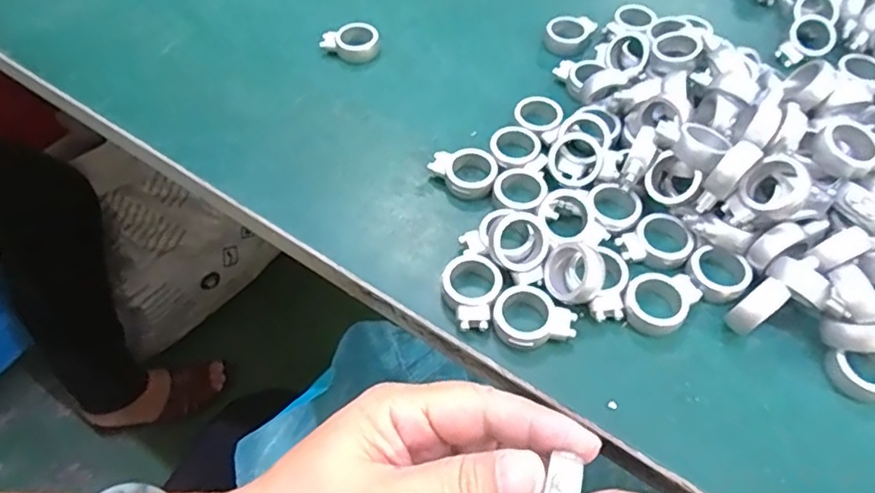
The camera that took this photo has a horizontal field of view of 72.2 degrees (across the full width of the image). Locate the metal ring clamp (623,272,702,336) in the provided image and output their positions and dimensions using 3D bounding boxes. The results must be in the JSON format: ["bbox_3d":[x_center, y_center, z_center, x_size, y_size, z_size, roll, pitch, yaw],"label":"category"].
[{"bbox_3d":[0.095,0.022,0.253,0.034,0.010,0.026,-27,64,-10],"label":"metal ring clamp"}]

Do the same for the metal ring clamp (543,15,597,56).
[{"bbox_3d":[0.080,-0.127,0.362,0.031,0.013,0.023,3,55,4],"label":"metal ring clamp"}]

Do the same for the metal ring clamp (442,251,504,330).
[{"bbox_3d":[0.015,0.019,0.260,0.025,0.010,0.036,0,55,1],"label":"metal ring clamp"}]

